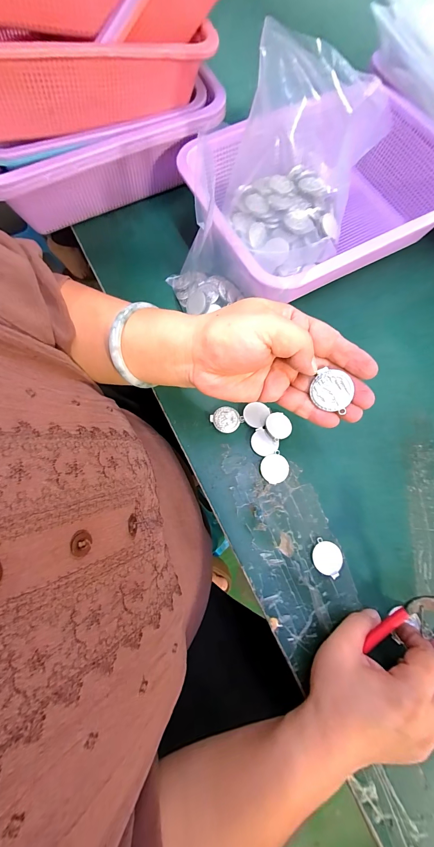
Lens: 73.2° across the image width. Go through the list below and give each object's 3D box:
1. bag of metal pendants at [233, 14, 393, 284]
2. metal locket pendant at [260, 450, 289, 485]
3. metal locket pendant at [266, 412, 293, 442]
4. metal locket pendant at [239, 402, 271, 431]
[{"bbox_3d":[0.082,-0.277,0.290,0.135,0.144,0.138,16,74,4],"label":"bag of metal pendants"},{"bbox_3d":[0.060,0.047,0.305,0.028,0.007,0.030,-17,74,-6],"label":"metal locket pendant"},{"bbox_3d":[0.067,0.003,0.316,0.027,0.004,0.029,0,73,-1],"label":"metal locket pendant"},{"bbox_3d":[0.042,-0.010,0.320,0.027,0.004,0.029,27,74,7],"label":"metal locket pendant"}]

